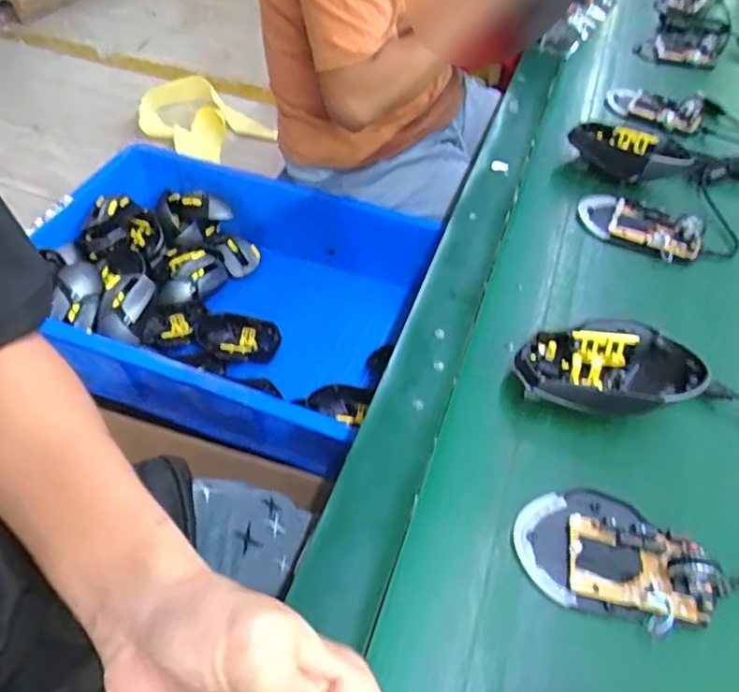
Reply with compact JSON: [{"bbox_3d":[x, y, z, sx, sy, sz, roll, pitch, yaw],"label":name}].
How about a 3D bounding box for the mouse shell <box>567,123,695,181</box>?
[{"bbox_3d":[0.265,-0.198,0.569,0.113,0.038,0.060,22,53,14],"label":"mouse shell"}]

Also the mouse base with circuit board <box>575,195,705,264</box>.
[{"bbox_3d":[0.249,-0.114,0.509,0.109,0.023,0.053,36,57,23],"label":"mouse base with circuit board"}]

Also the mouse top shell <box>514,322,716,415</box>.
[{"bbox_3d":[0.164,0.017,0.390,0.118,0.046,0.072,12,51,7],"label":"mouse top shell"}]

